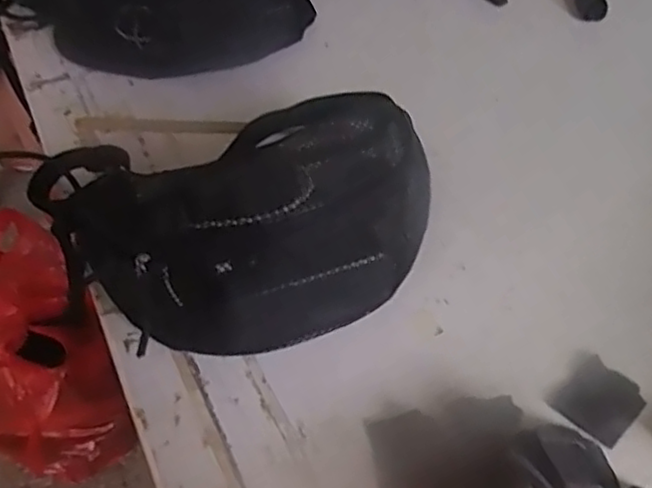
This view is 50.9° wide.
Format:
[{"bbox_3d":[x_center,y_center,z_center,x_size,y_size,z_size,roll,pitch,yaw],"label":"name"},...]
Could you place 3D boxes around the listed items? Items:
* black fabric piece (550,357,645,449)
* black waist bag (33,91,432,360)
[{"bbox_3d":[0.190,0.107,0.473,0.052,0.004,0.048,-38,58,-24],"label":"black fabric piece"},{"bbox_3d":[-0.064,-0.020,0.519,0.278,0.123,0.172,-18,52,-11],"label":"black waist bag"}]

